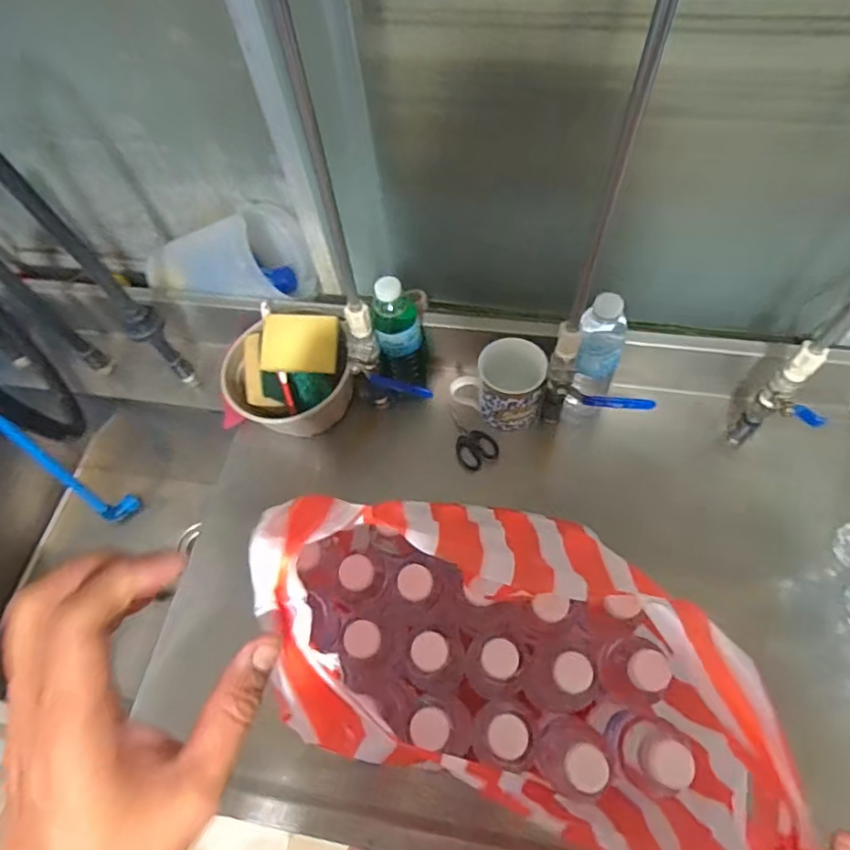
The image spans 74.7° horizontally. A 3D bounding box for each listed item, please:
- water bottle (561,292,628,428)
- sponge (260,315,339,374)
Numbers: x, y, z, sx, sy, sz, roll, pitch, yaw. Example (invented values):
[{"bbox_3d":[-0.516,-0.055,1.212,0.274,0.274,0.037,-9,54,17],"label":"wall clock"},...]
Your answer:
[{"bbox_3d":[0.216,-0.066,0.719,0.058,0.234,0.058,-2,61,3],"label":"water bottle"},{"bbox_3d":[-0.167,-0.108,0.743,0.098,0.015,0.074,2,99,-4],"label":"sponge"}]

